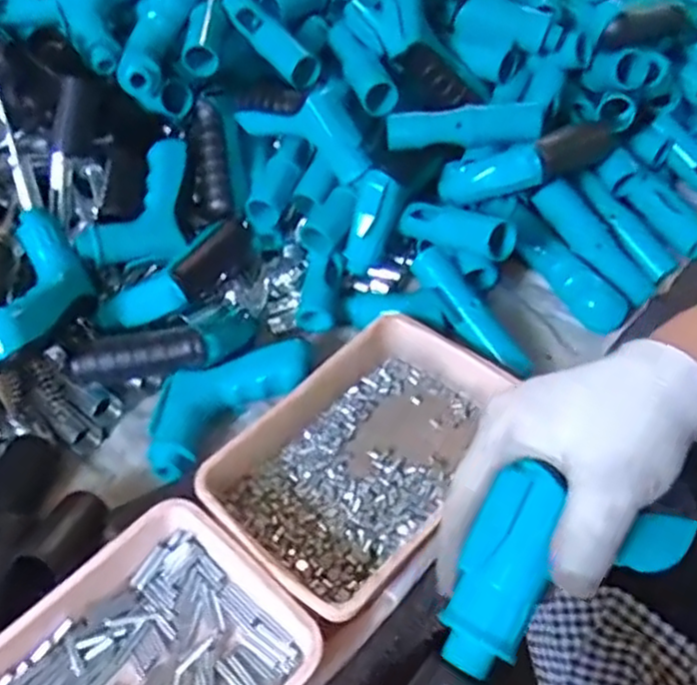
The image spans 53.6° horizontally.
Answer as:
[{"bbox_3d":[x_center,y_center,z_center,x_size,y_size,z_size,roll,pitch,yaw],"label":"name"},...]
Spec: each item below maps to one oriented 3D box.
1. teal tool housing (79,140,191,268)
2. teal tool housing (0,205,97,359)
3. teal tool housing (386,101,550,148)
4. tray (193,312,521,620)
[{"bbox_3d":[-0.160,-0.114,0.569,0.060,0.043,0.134,15,66,16],"label":"teal tool housing"},{"bbox_3d":[-0.225,-0.036,0.499,0.051,0.035,0.141,-4,49,1],"label":"teal tool housing"},{"bbox_3d":[0.092,-0.173,0.552,0.122,0.028,0.023,2,49,6],"label":"teal tool housing"},{"bbox_3d":[0.012,0.074,0.460,0.142,0.044,0.203,30,58,27],"label":"tray"}]

